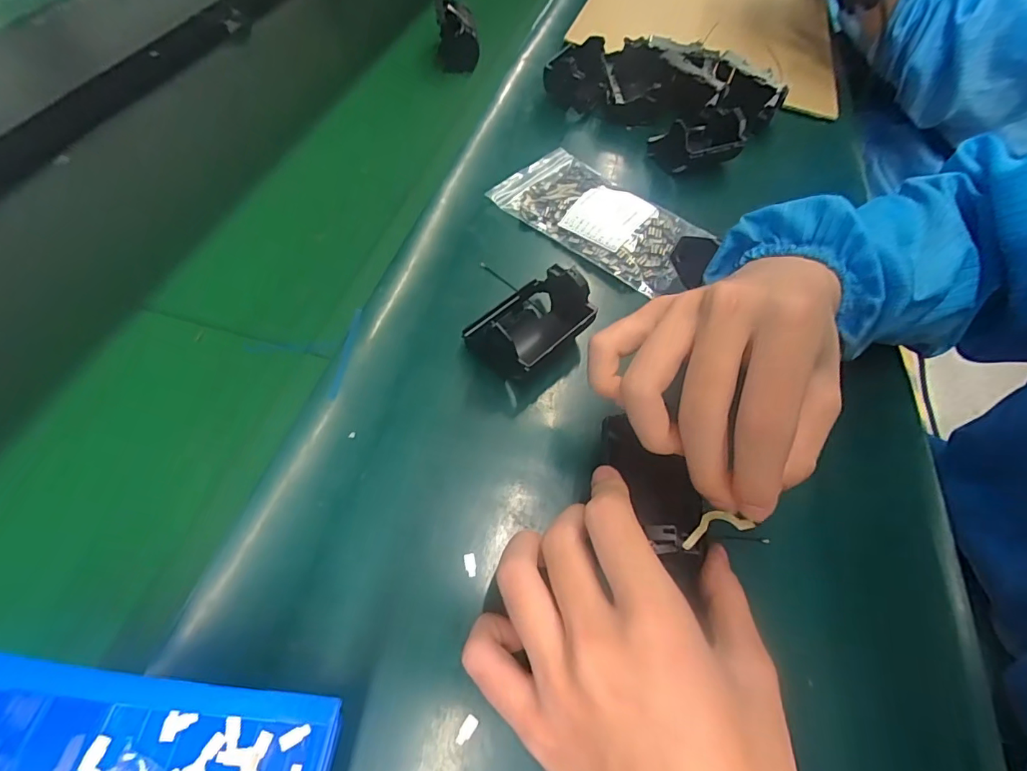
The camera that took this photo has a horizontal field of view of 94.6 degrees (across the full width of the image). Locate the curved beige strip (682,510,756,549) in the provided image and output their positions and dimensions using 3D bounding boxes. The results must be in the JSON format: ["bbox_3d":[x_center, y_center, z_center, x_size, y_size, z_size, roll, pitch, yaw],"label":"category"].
[{"bbox_3d":[0.086,0.061,0.206,0.005,0.031,0.011,17,49,-41],"label":"curved beige strip"}]

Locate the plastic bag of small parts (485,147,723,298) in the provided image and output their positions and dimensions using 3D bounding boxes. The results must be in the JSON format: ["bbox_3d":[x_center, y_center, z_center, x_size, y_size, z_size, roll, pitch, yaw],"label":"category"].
[{"bbox_3d":[0.069,-0.135,0.362,0.151,0.014,0.093,37,61,16],"label":"plastic bag of small parts"}]

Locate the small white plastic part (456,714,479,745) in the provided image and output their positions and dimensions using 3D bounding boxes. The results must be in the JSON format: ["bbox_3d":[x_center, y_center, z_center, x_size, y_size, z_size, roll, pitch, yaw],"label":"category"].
[{"bbox_3d":[-0.019,0.141,0.195,0.005,0.004,0.011,32,62,14],"label":"small white plastic part"}]

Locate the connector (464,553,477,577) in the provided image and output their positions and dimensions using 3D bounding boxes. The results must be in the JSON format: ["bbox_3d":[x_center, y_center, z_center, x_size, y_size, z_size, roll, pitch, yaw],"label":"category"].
[{"bbox_3d":[-0.021,0.086,0.229,0.006,0.004,0.011,-9,60,-9],"label":"connector"}]

